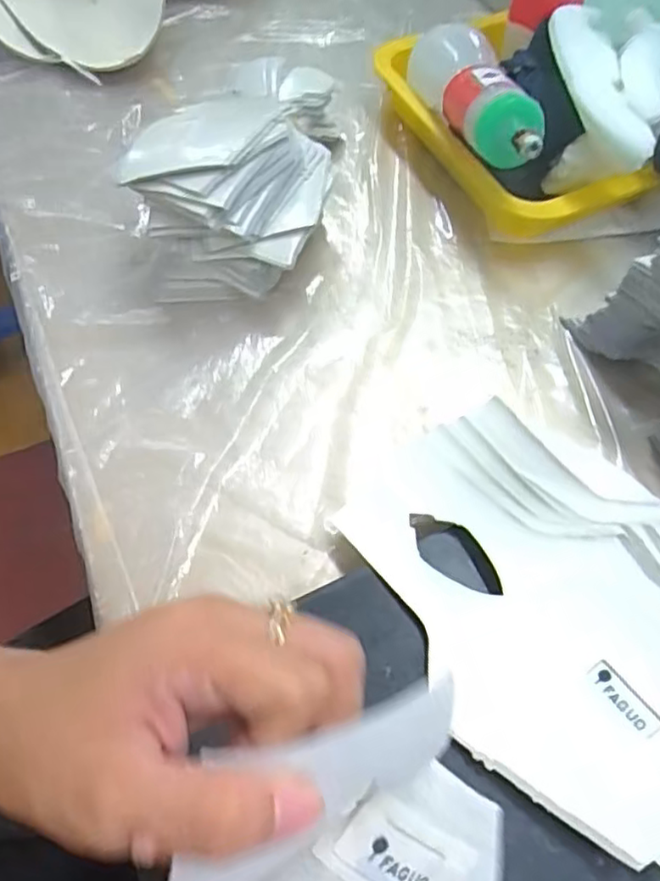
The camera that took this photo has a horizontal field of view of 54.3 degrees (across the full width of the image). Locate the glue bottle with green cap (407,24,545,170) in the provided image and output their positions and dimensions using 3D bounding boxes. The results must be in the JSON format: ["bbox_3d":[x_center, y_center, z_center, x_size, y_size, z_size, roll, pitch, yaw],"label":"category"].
[{"bbox_3d":[0.111,-0.265,0.496,0.062,0.055,0.215,-7,45,-3],"label":"glue bottle with green cap"}]

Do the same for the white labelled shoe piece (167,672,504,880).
[{"bbox_3d":[0.003,0.138,0.204,0.121,0.044,0.135,-17,102,-11],"label":"white labelled shoe piece"}]

